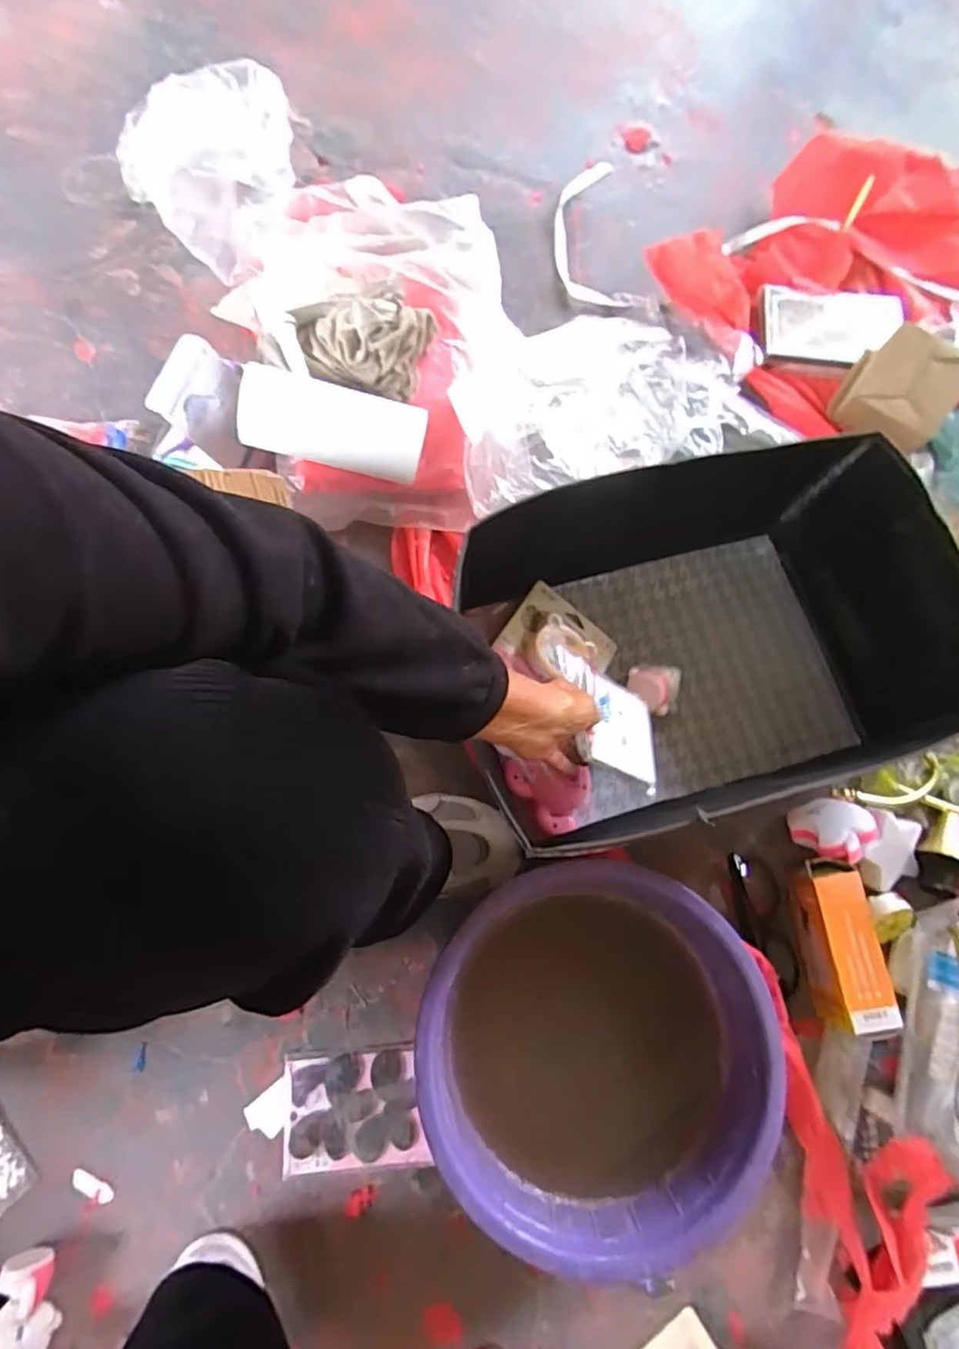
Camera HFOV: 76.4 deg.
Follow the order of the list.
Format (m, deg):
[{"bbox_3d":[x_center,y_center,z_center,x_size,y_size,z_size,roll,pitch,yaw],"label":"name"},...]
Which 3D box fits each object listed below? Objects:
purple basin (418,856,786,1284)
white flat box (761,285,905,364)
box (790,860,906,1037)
[{"bbox_3d":[0.098,0.319,0.536,0.281,0.107,0.283,0,73,-1],"label":"purple basin"},{"bbox_3d":[0.490,-0.475,0.835,0.198,0.016,0.124,6,73,0],"label":"white flat box"},{"bbox_3d":[0.339,0.256,0.579,0.056,0.056,0.150,-5,74,-3],"label":"box"}]

